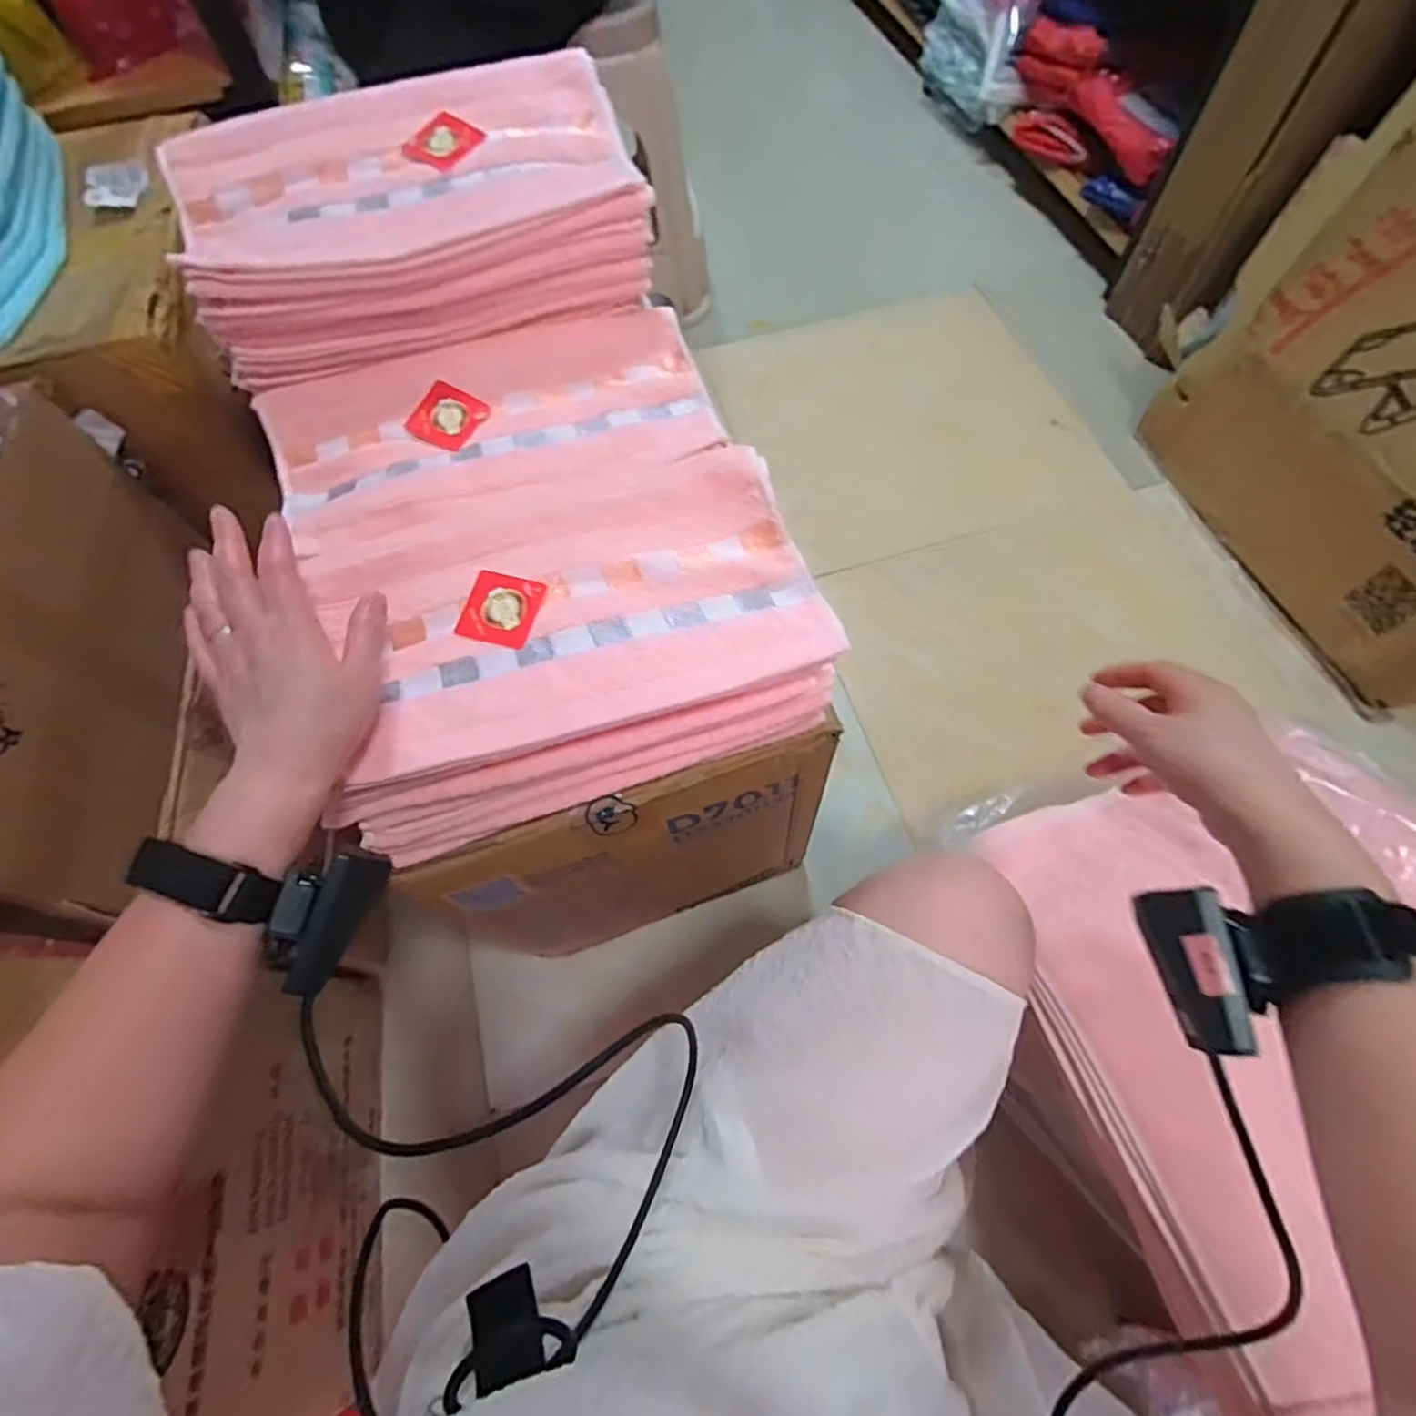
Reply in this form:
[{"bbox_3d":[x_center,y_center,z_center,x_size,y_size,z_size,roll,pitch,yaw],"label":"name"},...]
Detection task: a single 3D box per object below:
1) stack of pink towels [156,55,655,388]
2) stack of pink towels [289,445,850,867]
[{"bbox_3d":[-0.232,-0.392,0.560,0.342,0.110,0.177,-19,65,-6],"label":"stack of pink towels"},{"bbox_3d":[-0.100,-0.062,0.498,0.323,0.112,0.227,-18,65,-5],"label":"stack of pink towels"}]

